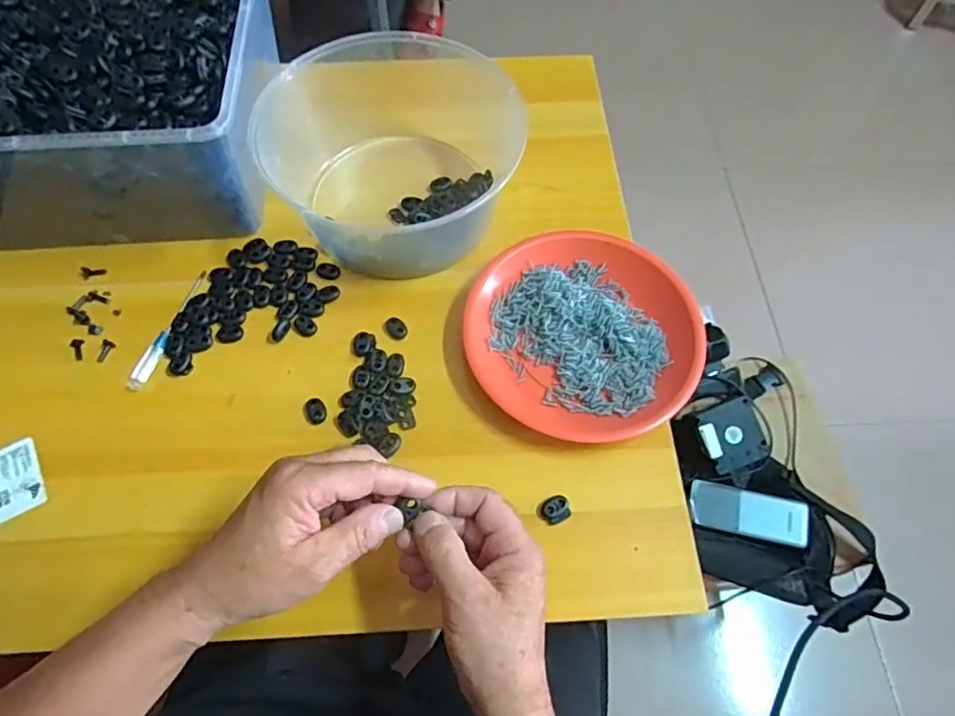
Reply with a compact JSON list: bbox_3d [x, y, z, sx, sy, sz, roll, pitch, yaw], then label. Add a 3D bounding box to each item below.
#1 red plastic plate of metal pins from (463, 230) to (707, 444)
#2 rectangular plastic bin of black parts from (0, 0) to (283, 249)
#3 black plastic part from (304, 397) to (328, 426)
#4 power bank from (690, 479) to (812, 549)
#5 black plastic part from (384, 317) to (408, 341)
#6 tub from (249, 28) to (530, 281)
[{"bbox_3d":[0.085,-0.023,0.489,0.181,0.030,0.185,0,63,-1],"label":"red plastic plate of metal pins"},{"bbox_3d":[-0.348,-0.276,0.556,0.310,0.139,0.349,-3,63,-3],"label":"rectangular plastic bin of black parts"},{"bbox_3d":[-0.130,0.043,0.470,0.017,0.006,0.021,-26,67,-14],"label":"black plastic part"},{"bbox_3d":[0.307,0.174,0.658,0.125,0.020,0.051,13,64,6],"label":"power bank"},{"bbox_3d":[-0.071,-0.026,0.508,0.018,0.004,0.022,-36,69,-17],"label":"black plastic part"},{"bbox_3d":[-0.069,-0.192,0.540,0.214,0.099,0.204,0,63,-1],"label":"tub"}]

